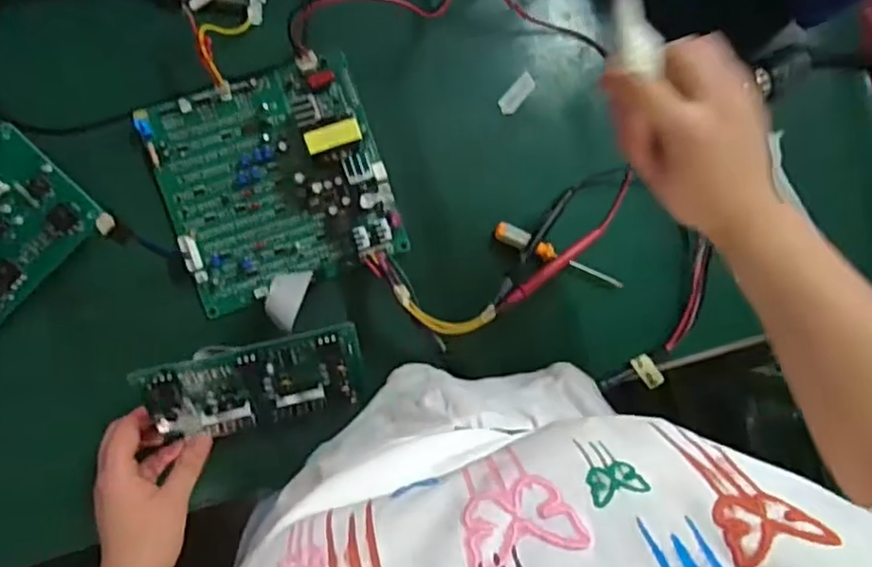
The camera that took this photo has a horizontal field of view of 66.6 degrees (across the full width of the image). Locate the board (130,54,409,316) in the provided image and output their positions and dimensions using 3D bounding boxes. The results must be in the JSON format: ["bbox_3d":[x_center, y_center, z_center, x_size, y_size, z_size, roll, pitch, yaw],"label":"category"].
[{"bbox_3d":[-0.131,-0.083,0.540,0.178,0.056,0.174,-20,92,-8],"label":"board"}]

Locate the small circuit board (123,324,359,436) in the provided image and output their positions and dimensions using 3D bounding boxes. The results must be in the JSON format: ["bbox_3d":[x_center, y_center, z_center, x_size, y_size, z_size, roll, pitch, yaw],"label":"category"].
[{"bbox_3d":[-0.140,0.082,0.526,0.162,0.025,0.085,-12,128,-11],"label":"small circuit board"}]

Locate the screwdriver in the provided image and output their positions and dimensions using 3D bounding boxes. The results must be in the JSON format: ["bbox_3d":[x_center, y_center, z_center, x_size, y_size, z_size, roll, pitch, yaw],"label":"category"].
[{"bbox_3d":[0.111,-0.022,0.592,0.127,0.016,0.018,25,86,-7],"label":"screwdriver"}]

